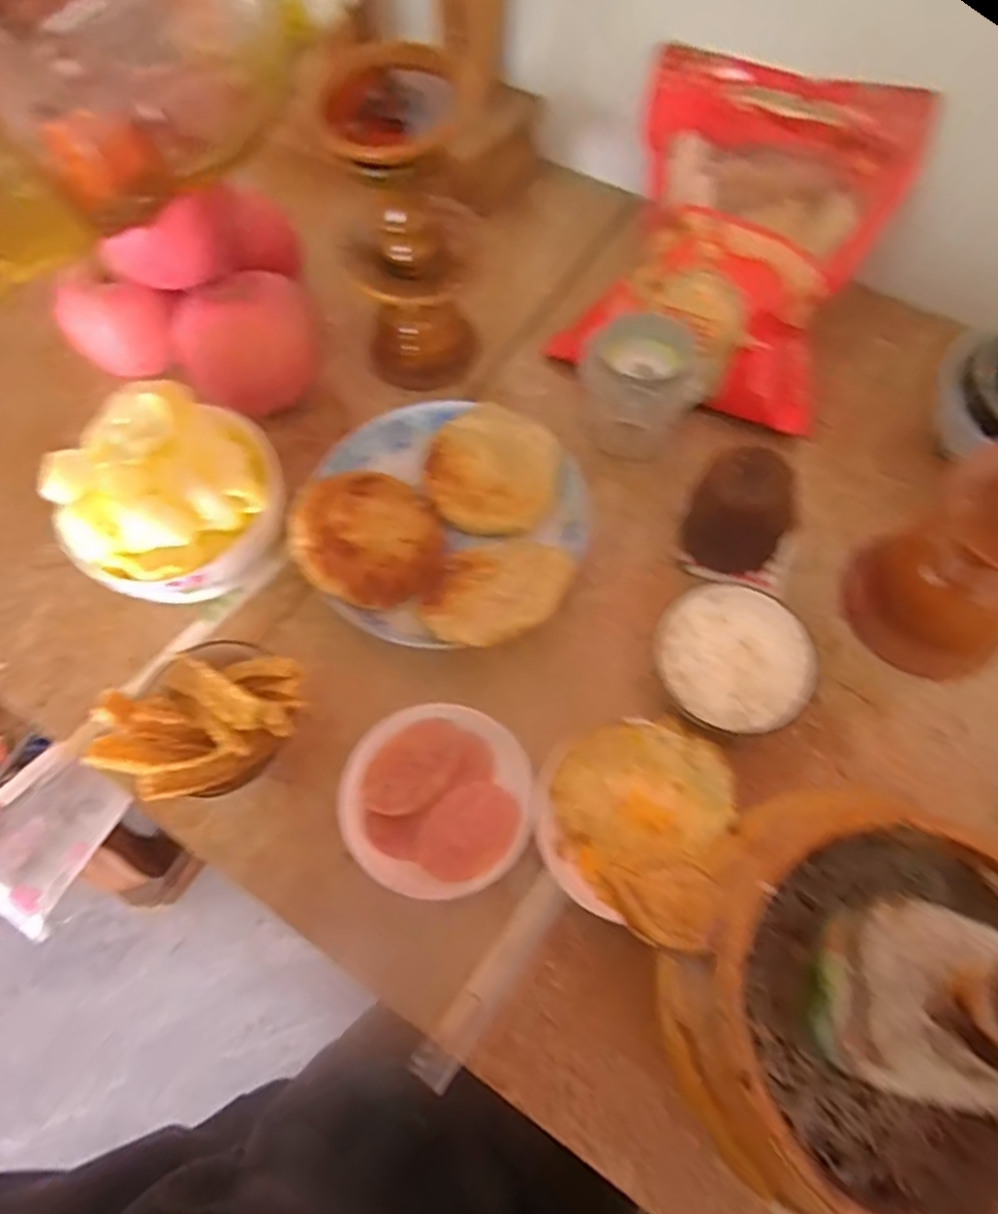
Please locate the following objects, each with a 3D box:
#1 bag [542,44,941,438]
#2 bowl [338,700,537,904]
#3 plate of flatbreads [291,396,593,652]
[{"bbox_3d":[0.162,-0.237,0.505,0.183,0.120,0.208,19,67,10],"label":"bag"},{"bbox_3d":[-0.033,0.107,0.410,0.102,0.025,0.101,-1,65,1],"label":"bowl"},{"bbox_3d":[-0.033,-0.054,0.470,0.171,0.049,0.170,-1,65,1],"label":"plate of flatbreads"}]

